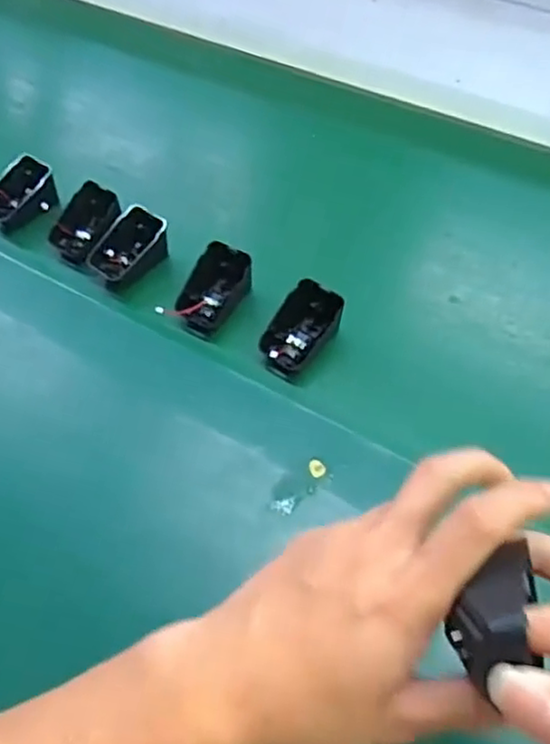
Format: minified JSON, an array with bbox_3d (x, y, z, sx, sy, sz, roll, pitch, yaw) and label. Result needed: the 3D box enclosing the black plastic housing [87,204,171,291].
[{"bbox_3d":[-0.129,-0.107,0.586,0.045,0.049,0.062,32,59,22],"label":"black plastic housing"}]

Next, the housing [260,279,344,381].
[{"bbox_3d":[0.020,-0.033,0.525,0.049,0.043,0.065,36,60,24],"label":"housing"}]

